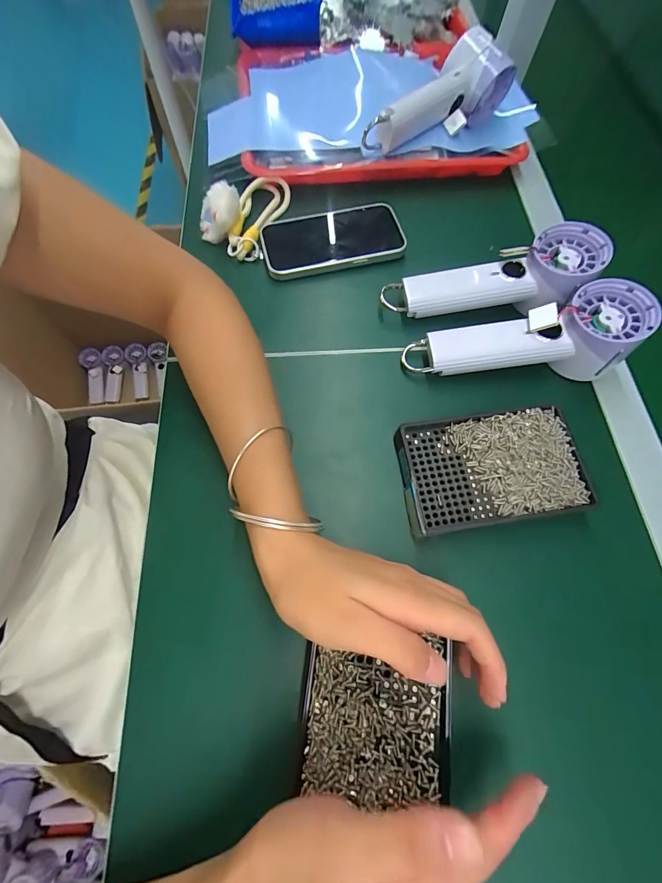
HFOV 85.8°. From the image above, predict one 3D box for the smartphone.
[{"bbox_3d":[0.000,-0.216,0.379,0.143,0.017,0.071,-16,71,-2],"label":"smartphone"}]

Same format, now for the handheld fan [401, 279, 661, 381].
[{"bbox_3d":[0.167,-0.087,0.320,0.197,0.056,0.061,-7,68,11],"label":"handheld fan"}]

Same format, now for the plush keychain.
[{"bbox_3d":[-0.091,-0.251,0.381,0.068,0.043,0.102,24,69,7],"label":"plush keychain"}]

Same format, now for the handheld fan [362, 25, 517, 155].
[{"bbox_3d":[0.122,-0.383,0.398,0.189,0.072,0.052,-37,75,-15],"label":"handheld fan"}]

